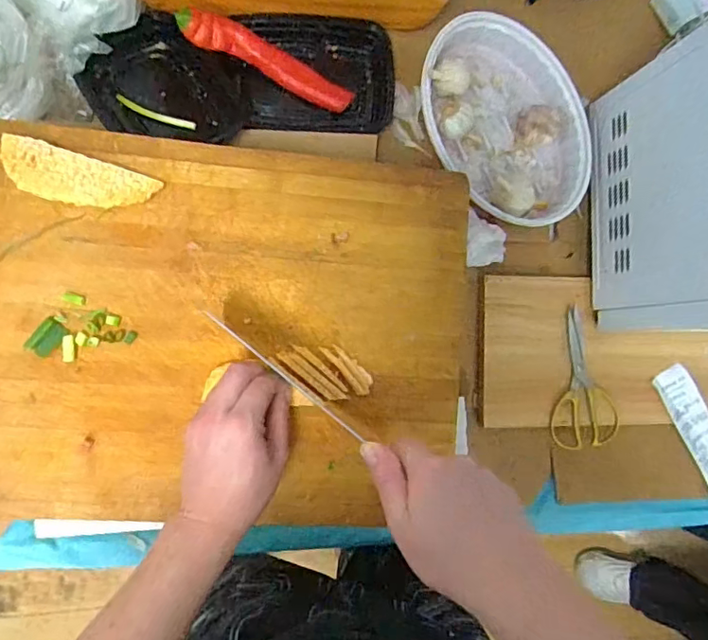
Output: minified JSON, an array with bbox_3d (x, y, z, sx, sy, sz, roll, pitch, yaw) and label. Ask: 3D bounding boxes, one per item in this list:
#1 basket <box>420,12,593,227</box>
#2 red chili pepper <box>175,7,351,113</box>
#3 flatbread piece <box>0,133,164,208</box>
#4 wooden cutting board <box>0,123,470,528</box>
[{"bbox_3d":[0.186,-0.239,0.667,0.254,0.061,0.192,45,81,-4],"label":"basket"},{"bbox_3d":[-0.096,-0.294,0.619,0.200,0.027,0.040,20,83,-23],"label":"red chili pepper"},{"bbox_3d":[-0.238,-0.120,0.467,0.127,0.011,0.043,14,84,-8],"label":"flatbread piece"},{"bbox_3d":[-0.123,0.010,0.487,0.445,0.023,0.328,4,86,-9],"label":"wooden cutting board"}]

